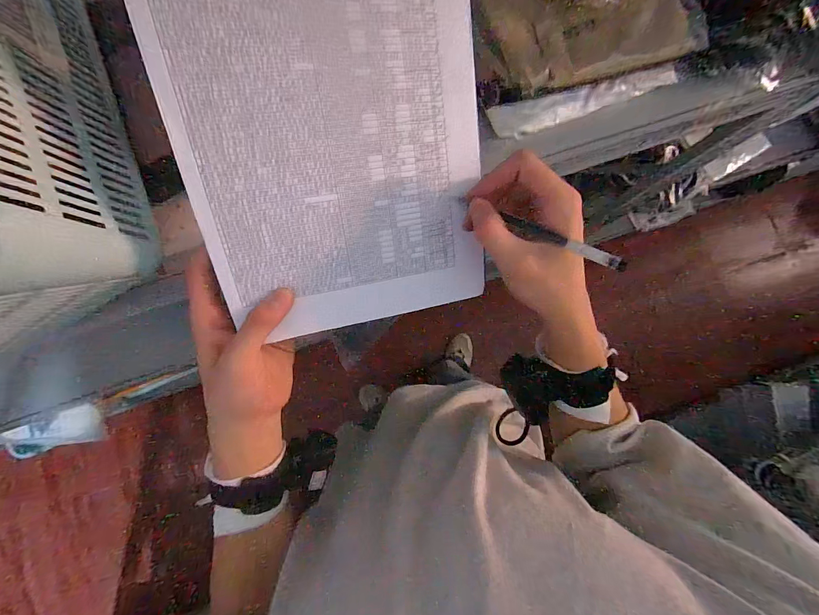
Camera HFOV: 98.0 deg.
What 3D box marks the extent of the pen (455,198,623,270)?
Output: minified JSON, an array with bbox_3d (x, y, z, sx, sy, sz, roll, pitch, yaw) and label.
[{"bbox_3d":[0.092,-0.054,0.255,0.122,0.005,0.008,27,82,16],"label":"pen"}]

